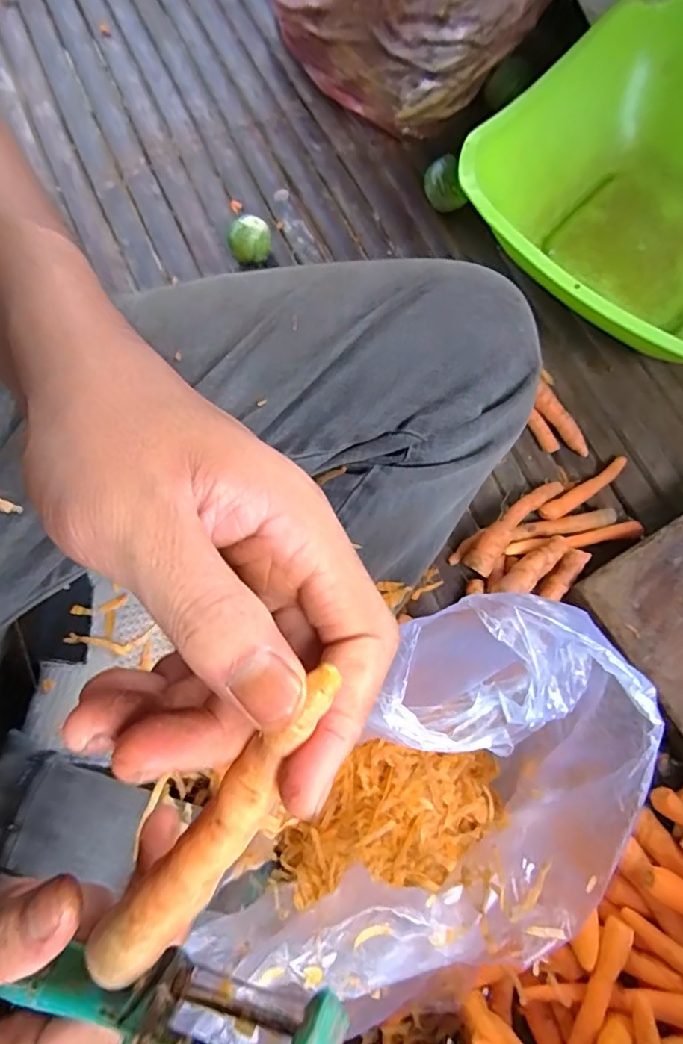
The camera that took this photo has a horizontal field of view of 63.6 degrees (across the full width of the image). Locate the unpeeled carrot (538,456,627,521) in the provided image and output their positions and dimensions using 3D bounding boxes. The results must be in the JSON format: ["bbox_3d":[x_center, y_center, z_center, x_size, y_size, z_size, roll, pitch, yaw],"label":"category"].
[{"bbox_3d":[0.192,-0.025,0.434,0.085,0.016,0.015,-31,74,-8],"label":"unpeeled carrot"}]

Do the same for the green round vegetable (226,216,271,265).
[{"bbox_3d":[-0.081,-0.245,0.493,0.037,0.035,0.035,0,72,1],"label":"green round vegetable"}]

